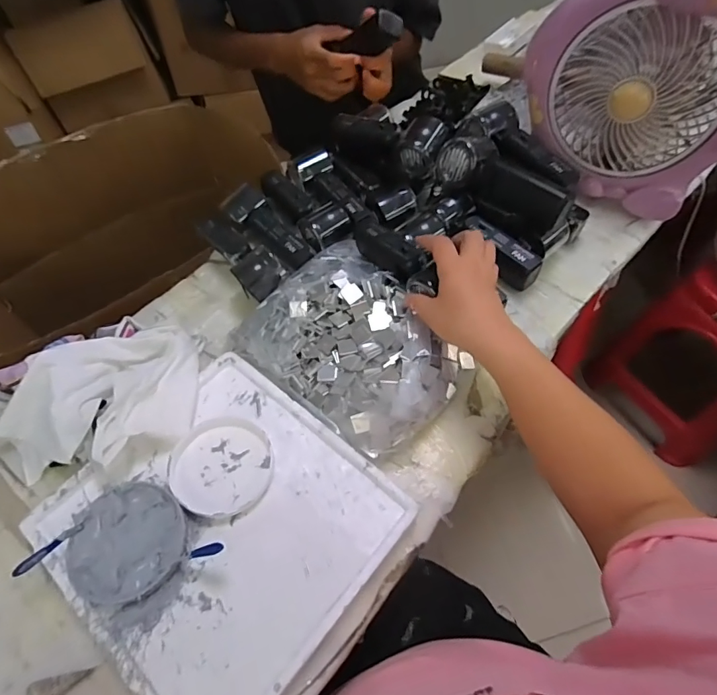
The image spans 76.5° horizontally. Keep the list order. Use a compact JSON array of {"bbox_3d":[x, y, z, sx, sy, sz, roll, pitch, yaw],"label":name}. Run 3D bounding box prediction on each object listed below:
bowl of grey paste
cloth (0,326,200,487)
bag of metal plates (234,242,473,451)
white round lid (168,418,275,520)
[{"bbox_3d":[-0.204,0.172,0.407,0.096,0.015,0.099,-1,57,2],"label":"bowl of grey paste"},{"bbox_3d":[-0.263,0.052,0.465,0.200,0.050,0.143,-32,62,-17],"label":"cloth"},{"bbox_3d":[0.001,-0.014,0.507,0.237,0.053,0.188,36,65,22],"label":"bag of metal plates"},{"bbox_3d":[-0.134,0.115,0.448,0.094,0.018,0.102,-1,57,2],"label":"white round lid"}]

